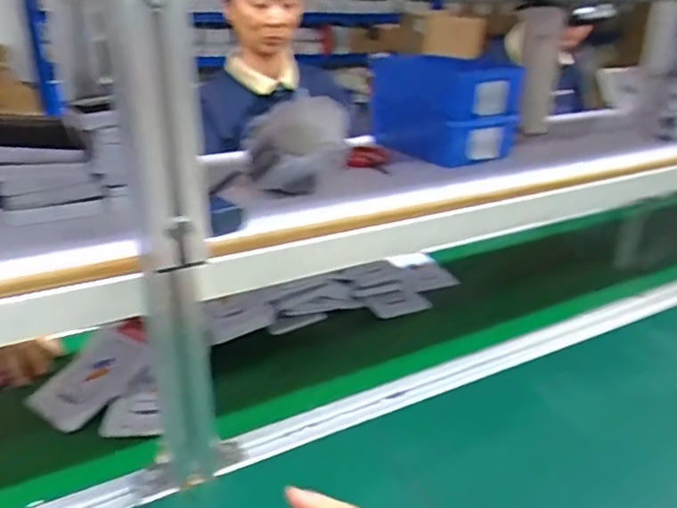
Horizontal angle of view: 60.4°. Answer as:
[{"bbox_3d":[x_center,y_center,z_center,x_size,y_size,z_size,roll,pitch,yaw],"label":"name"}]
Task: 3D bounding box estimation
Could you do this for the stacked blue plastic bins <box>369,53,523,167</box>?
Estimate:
[{"bbox_3d":[0.151,-0.220,0.859,0.125,0.129,0.186,-15,29,-32],"label":"stacked blue plastic bins"}]

